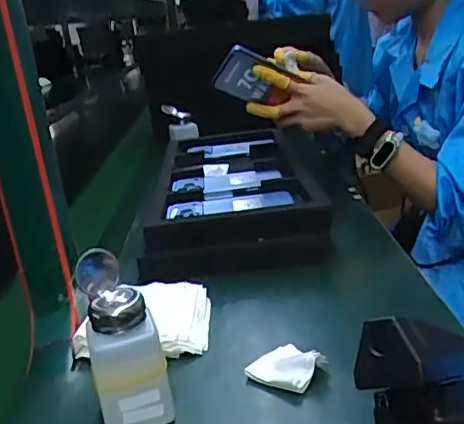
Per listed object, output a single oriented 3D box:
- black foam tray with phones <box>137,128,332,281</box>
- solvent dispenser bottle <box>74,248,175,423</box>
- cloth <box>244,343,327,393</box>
[{"bbox_3d":[0.007,-0.038,0.892,0.222,0.074,0.475,-5,20,4],"label":"black foam tray with phones"},{"bbox_3d":[-0.077,0.097,0.425,0.054,0.134,0.051,-11,20,-11],"label":"solvent dispenser bottle"},{"bbox_3d":[0.044,0.127,0.475,0.054,0.027,0.043,12,27,42],"label":"cloth"}]

